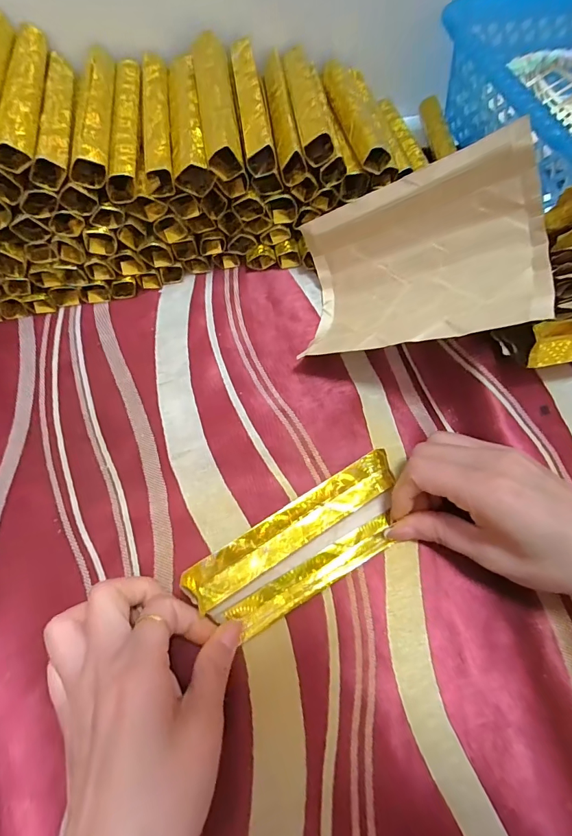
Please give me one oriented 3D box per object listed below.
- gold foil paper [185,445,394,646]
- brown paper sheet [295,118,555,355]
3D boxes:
[{"bbox_3d":[0.012,0.075,0.239,0.131,0.008,0.051,-29,91,-13],"label":"gold foil paper"},{"bbox_3d":[0.072,-0.097,0.256,0.150,0.087,0.076,-7,29,38],"label":"brown paper sheet"}]

